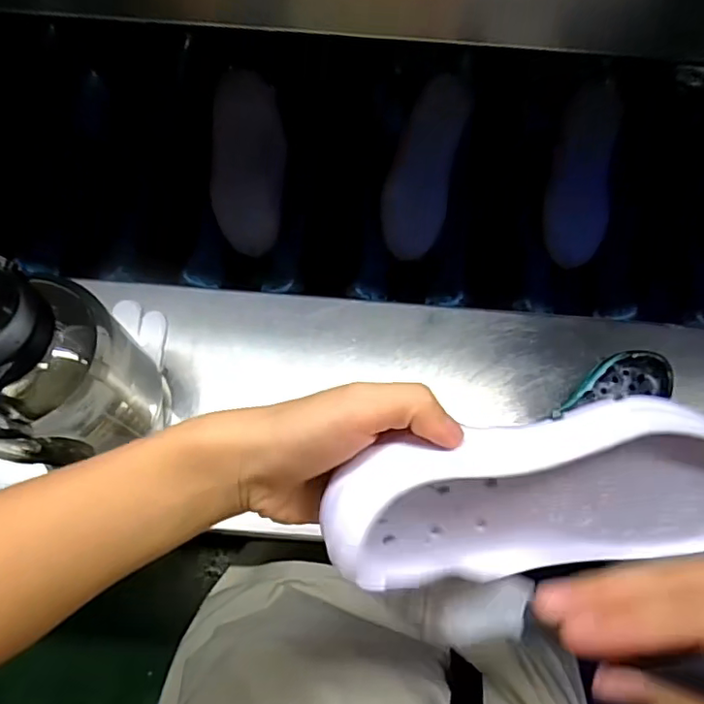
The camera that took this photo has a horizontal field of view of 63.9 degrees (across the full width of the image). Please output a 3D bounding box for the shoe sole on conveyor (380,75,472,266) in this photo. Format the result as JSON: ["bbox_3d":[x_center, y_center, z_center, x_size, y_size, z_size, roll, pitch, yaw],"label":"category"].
[{"bbox_3d":[0.085,-0.213,0.658,0.073,0.034,0.203,16,99,4],"label":"shoe sole on conveyor"}]

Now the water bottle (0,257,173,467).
[{"bbox_3d":[-0.229,0.023,0.430,0.122,0.216,0.091,-28,73,-12],"label":"water bottle"}]

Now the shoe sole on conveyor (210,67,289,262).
[{"bbox_3d":[-0.122,-0.222,0.668,0.080,0.031,0.208,-1,91,-3],"label":"shoe sole on conveyor"}]

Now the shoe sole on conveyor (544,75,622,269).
[{"bbox_3d":[0.273,-0.214,0.663,0.074,0.023,0.231,12,83,2],"label":"shoe sole on conveyor"}]

